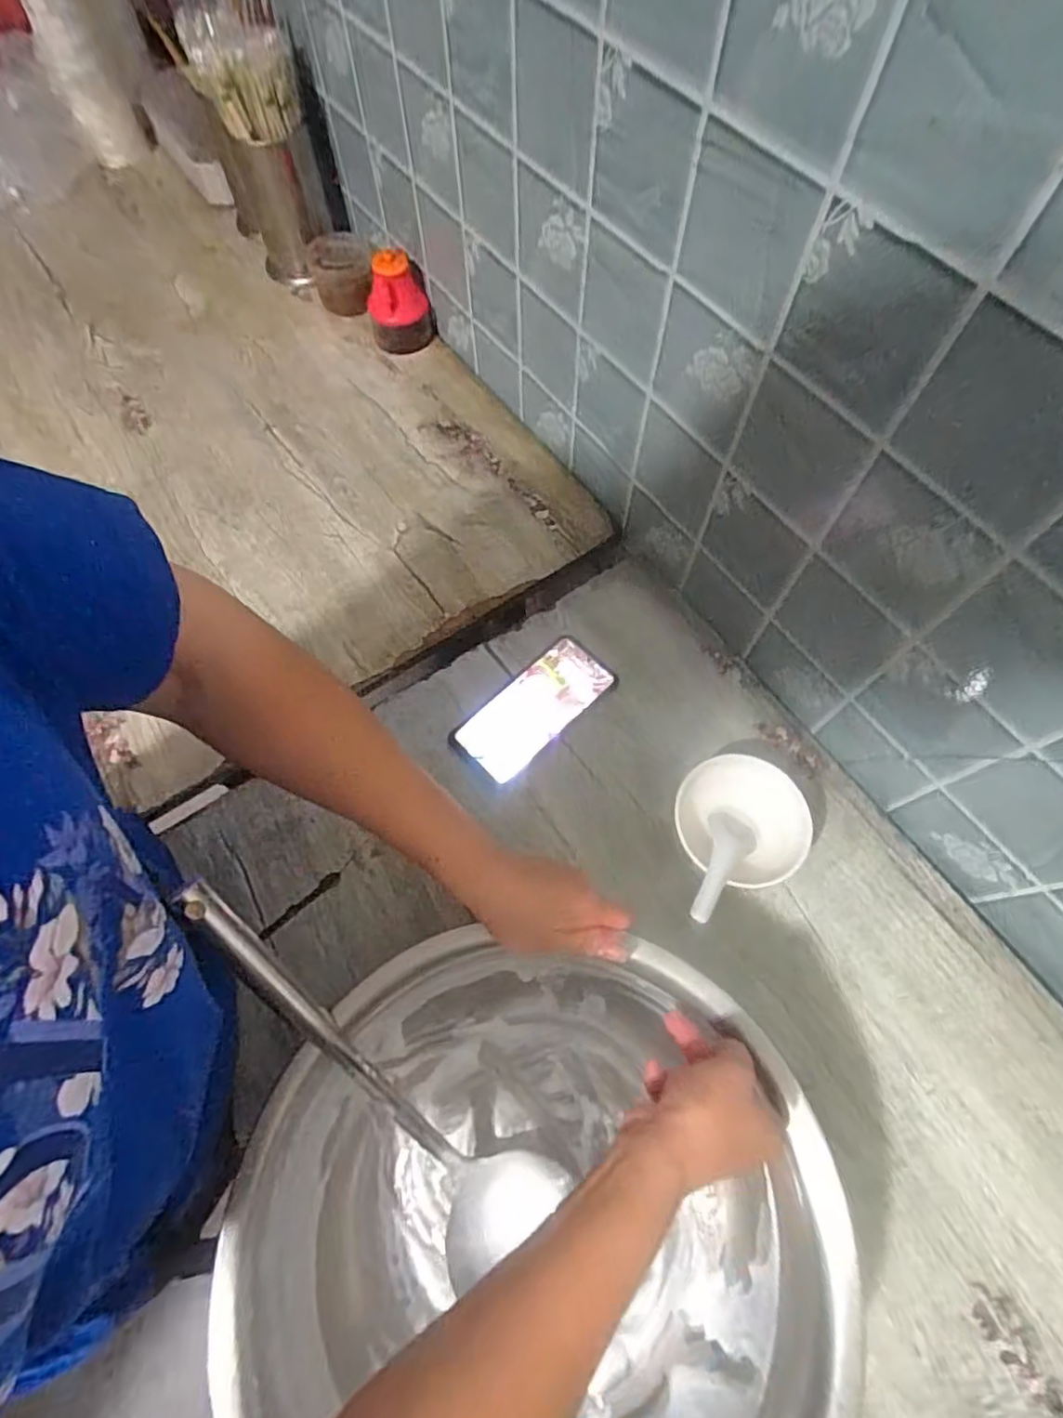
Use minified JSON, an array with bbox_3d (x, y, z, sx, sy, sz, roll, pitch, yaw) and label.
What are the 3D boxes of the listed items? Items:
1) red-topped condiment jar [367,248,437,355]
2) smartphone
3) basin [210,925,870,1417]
[{"bbox_3d":[-0.166,-0.505,0.794,0.074,0.095,0.072,0,66,0],"label":"red-topped condiment jar"},{"bbox_3d":[0.003,-0.002,0.621,0.159,0.011,0.075,-40,72,-15],"label":"smartphone"},{"bbox_3d":[0.012,0.322,0.418,0.349,0.117,0.321,0,66,0],"label":"basin"}]

